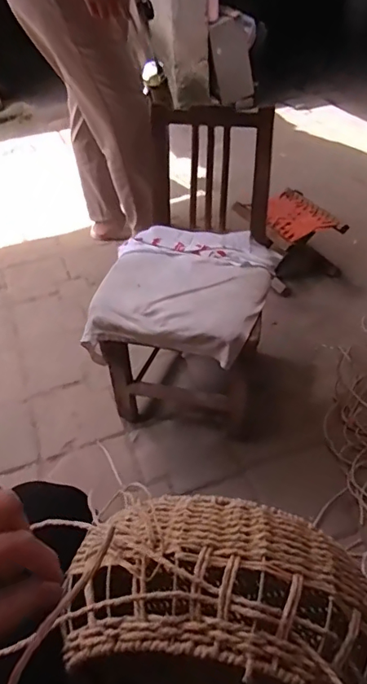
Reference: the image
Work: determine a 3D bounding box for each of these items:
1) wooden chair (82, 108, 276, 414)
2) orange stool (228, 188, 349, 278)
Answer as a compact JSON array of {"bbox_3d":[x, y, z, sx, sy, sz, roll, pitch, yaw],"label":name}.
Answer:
[{"bbox_3d":[0.017,-0.122,1.083,0.348,0.584,0.424,12,46,16],"label":"wooden chair"},{"bbox_3d":[0.328,-0.321,1.537,0.248,0.198,0.266,-21,46,-16],"label":"orange stool"}]

